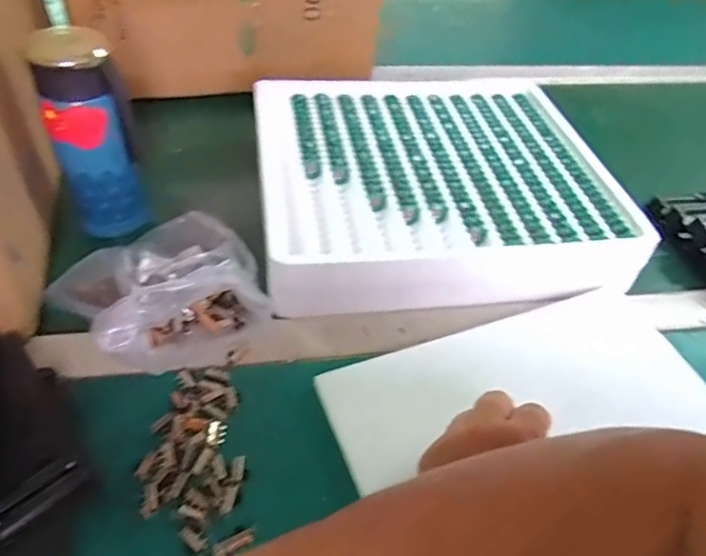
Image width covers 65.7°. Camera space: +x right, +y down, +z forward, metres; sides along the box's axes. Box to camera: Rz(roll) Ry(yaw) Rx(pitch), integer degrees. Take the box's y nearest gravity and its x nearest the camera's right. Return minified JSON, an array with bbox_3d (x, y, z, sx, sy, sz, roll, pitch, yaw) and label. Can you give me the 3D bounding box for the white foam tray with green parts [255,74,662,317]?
[{"bbox_3d":[0.074,-0.104,0.538,0.318,0.048,0.311,-4,48,-9],"label":"white foam tray with green parts"}]

